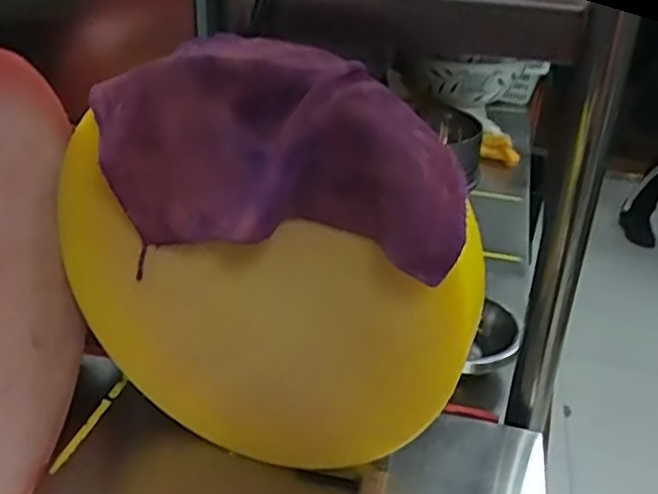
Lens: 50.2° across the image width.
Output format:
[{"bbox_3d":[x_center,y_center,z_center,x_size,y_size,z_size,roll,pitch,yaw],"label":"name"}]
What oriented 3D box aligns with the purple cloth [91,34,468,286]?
[{"bbox_3d":[-0.044,-0.075,0.585,0.324,0.156,0.103,12,30,15],"label":"purple cloth"}]

